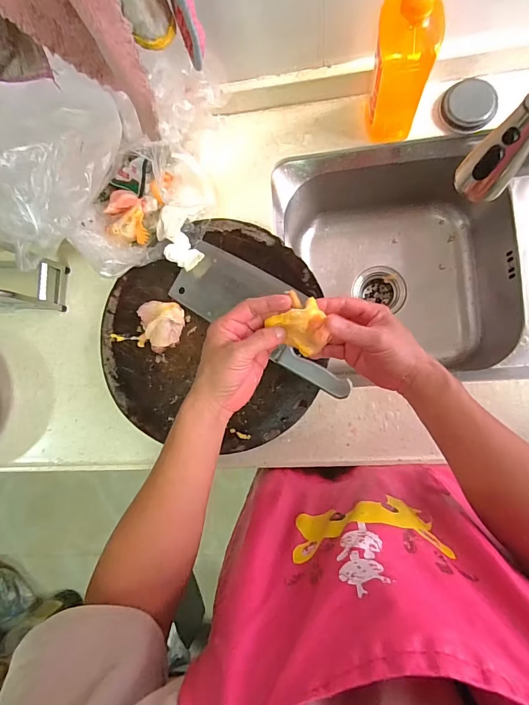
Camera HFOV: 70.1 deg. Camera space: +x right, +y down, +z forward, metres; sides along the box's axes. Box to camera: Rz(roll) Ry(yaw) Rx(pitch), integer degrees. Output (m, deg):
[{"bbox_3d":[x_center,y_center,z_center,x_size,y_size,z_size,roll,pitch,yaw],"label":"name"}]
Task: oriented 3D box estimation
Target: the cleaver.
[{"bbox_3d":[0.006,-0.057,0.570,0.312,0.025,0.108,32,92,9],"label":"cleaver"}]

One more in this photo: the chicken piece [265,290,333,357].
[{"bbox_3d":[0.041,-0.032,0.403,0.062,0.022,0.052,39,93,9],"label":"chicken piece"}]

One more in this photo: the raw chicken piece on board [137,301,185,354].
[{"bbox_3d":[-0.161,-0.041,0.593,0.066,0.023,0.078,-2,87,9],"label":"raw chicken piece on board"}]

